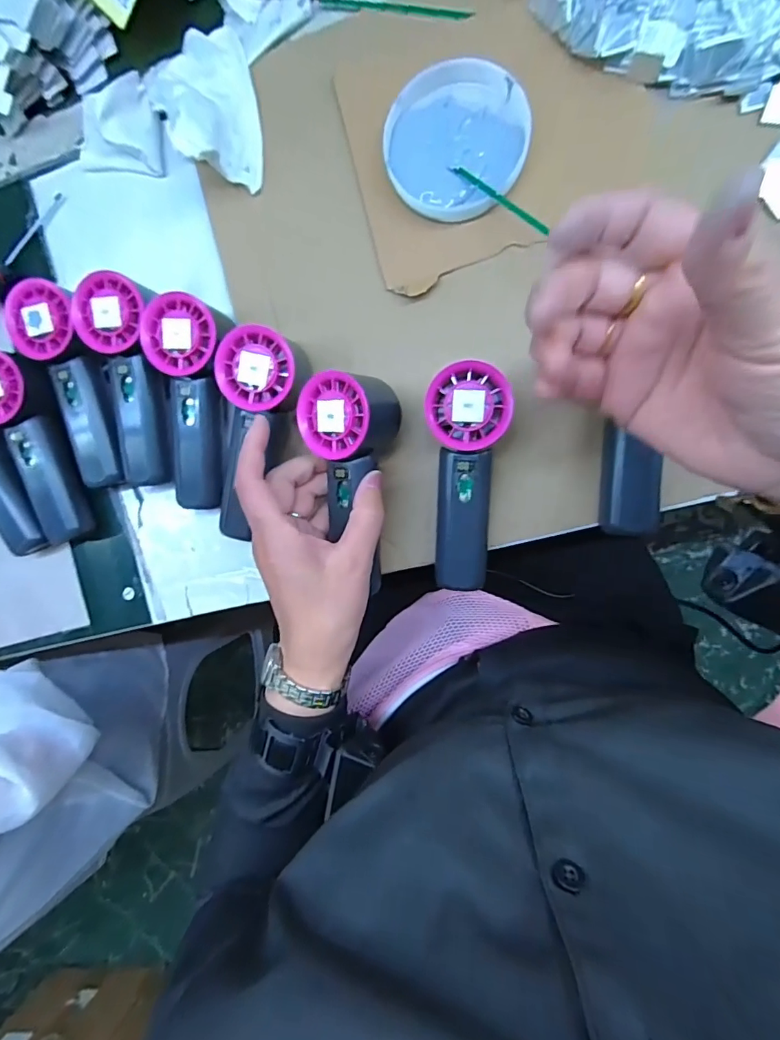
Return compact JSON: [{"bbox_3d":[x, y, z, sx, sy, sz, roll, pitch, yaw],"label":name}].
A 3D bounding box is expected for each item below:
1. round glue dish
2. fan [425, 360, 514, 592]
[{"bbox_3d":[0.047,-0.267,0.343,0.099,0.024,0.091,0,92,9],"label":"round glue dish"},{"bbox_3d":[0.053,-0.026,0.345,0.051,0.061,0.150,3,92,9],"label":"fan"}]

